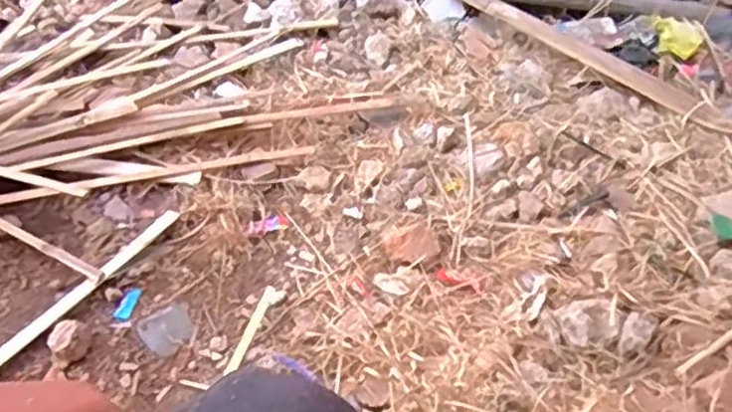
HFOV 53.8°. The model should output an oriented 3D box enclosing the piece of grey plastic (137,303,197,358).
[{"bbox_3d":[-0.262,0.164,0.954,0.065,0.006,0.064,-31,59,-29],"label":"piece of grey plastic"}]

